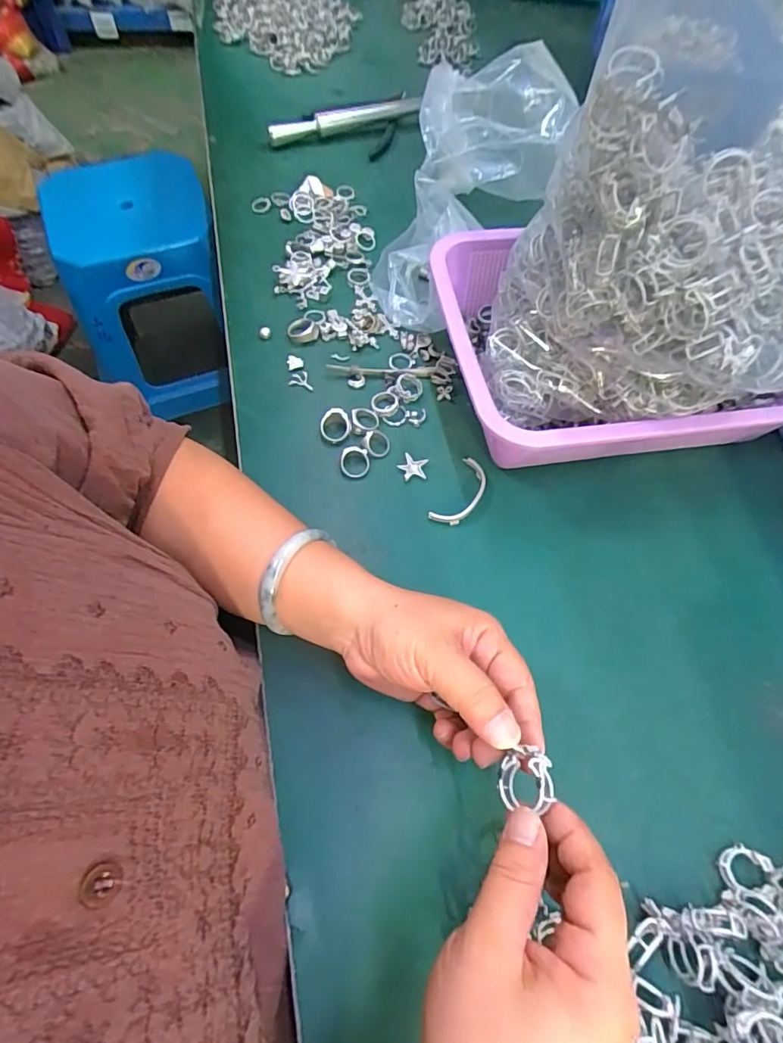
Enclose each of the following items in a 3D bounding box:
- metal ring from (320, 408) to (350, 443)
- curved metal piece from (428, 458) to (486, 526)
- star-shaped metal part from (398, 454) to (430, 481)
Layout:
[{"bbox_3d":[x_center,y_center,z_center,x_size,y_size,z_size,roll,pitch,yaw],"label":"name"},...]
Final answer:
[{"bbox_3d":[-0.047,-0.079,0.421,0.024,0.016,0.025,1,63,-3],"label":"metal ring"},{"bbox_3d":[0.057,-0.022,0.406,0.027,0.005,0.066,30,65,11],"label":"curved metal piece"},{"bbox_3d":[0.017,-0.043,0.415,0.023,0.005,0.022,22,64,7],"label":"star-shaped metal part"}]

